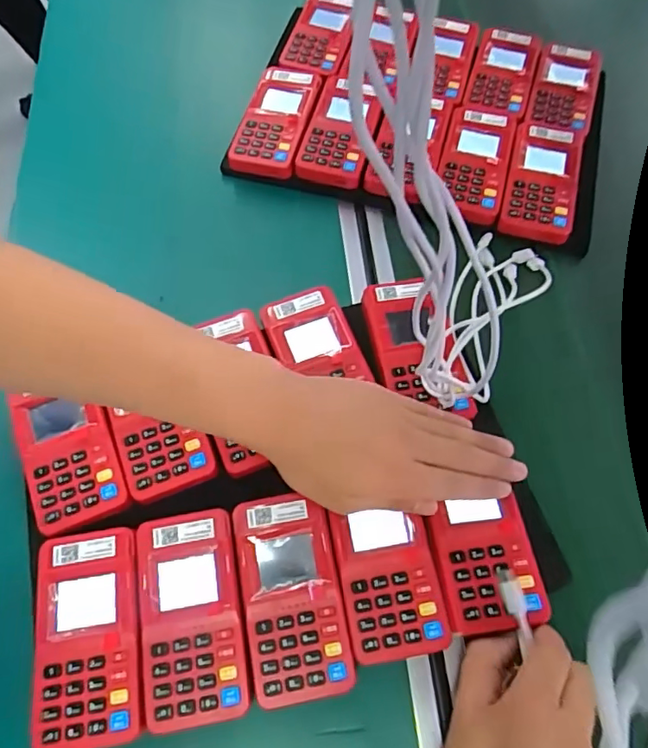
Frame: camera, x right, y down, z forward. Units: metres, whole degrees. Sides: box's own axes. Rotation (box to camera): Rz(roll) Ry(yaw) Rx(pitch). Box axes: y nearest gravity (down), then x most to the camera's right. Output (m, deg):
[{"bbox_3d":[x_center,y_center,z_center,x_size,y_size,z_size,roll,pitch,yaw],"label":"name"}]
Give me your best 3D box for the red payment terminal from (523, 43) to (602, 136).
[{"bbox_3d":[0.220,-0.262,0.497,0.055,0.013,0.096,16,69,9],"label":"red payment terminal"}]

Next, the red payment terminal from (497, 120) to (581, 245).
[{"bbox_3d":[0.186,-0.167,0.468,0.055,0.020,0.113,13,69,8],"label":"red payment terminal"}]

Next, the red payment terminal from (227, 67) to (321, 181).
[{"bbox_3d":[-0.044,-0.238,0.514,0.065,0.025,0.113,15,69,8],"label":"red payment terminal"}]

